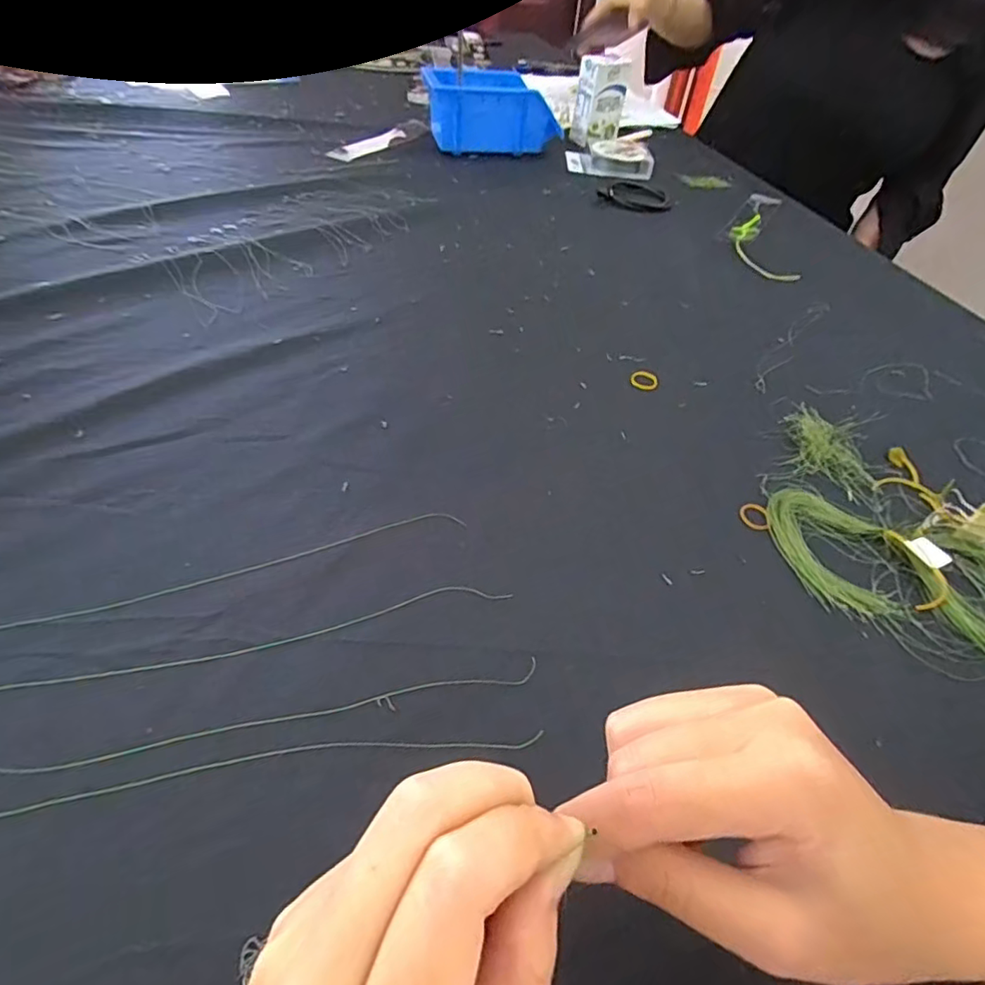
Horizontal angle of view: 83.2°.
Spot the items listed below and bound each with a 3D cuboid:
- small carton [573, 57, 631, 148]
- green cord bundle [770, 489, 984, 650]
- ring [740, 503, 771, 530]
[{"bbox_3d":[0.160,-0.586,0.827,0.063,0.091,0.050,-21,54,-21],"label":"small carton"},{"bbox_3d":[0.250,0.046,0.332,0.154,0.008,0.087,18,50,11],"label":"green cord bundle"},{"bbox_3d":[0.170,0.016,0.358,0.021,0.005,0.018,35,55,23],"label":"ring"}]

